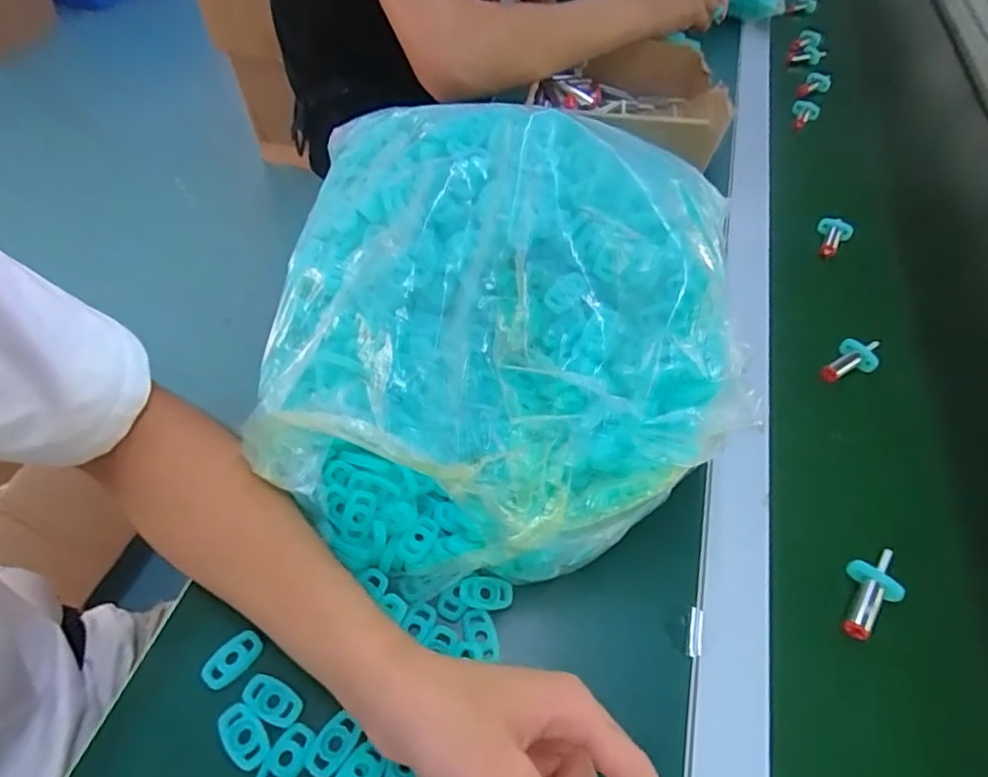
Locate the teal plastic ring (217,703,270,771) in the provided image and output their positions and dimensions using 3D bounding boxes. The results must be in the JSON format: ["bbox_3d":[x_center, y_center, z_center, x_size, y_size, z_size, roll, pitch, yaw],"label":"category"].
[{"bbox_3d":[-0.129,0.178,0.302,0.033,0.004,0.019,37,59,24],"label":"teal plastic ring"}]

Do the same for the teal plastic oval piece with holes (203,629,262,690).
[{"bbox_3d":[-0.145,0.150,0.325,0.018,0.007,0.031,38,60,24],"label":"teal plastic oval piece with holes"}]

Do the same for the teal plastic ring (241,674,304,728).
[{"bbox_3d":[-0.118,0.166,0.313,0.033,0.004,0.018,21,54,13],"label":"teal plastic ring"}]

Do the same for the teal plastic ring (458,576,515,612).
[{"bbox_3d":[-0.005,0.122,0.351,0.031,0.007,0.018,8,52,4],"label":"teal plastic ring"}]

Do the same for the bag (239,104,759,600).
[{"bbox_3d":[-0.004,-0.049,0.398,0.275,0.128,0.326,6,52,2],"label":"bag"}]

